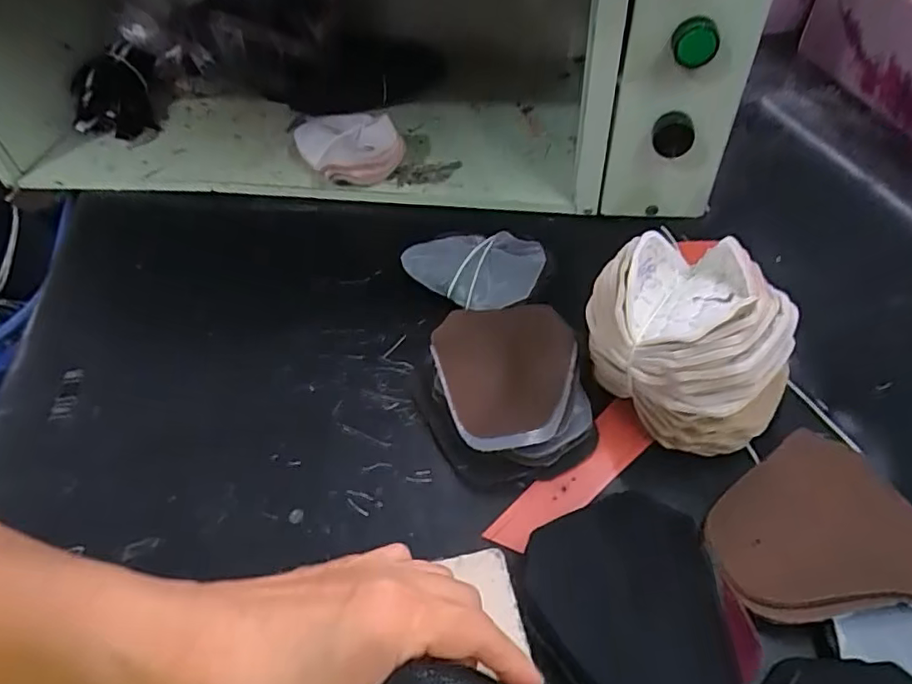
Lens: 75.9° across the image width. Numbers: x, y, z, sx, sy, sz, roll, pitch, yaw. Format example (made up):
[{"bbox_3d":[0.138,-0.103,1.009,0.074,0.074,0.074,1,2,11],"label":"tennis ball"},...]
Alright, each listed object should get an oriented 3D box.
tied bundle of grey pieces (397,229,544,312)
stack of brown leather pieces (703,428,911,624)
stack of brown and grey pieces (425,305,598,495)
[{"bbox_3d":[0.014,-0.052,0.431,0.096,0.029,0.061,19,52,20],"label":"tied bundle of grey pieces"},{"bbox_3d":[0.184,0.093,0.303,0.103,0.010,0.092,-6,48,0],"label":"stack of brown leather pieces"},{"bbox_3d":[0.031,0.027,0.369,0.094,0.034,0.121,-10,48,-4],"label":"stack of brown and grey pieces"}]

